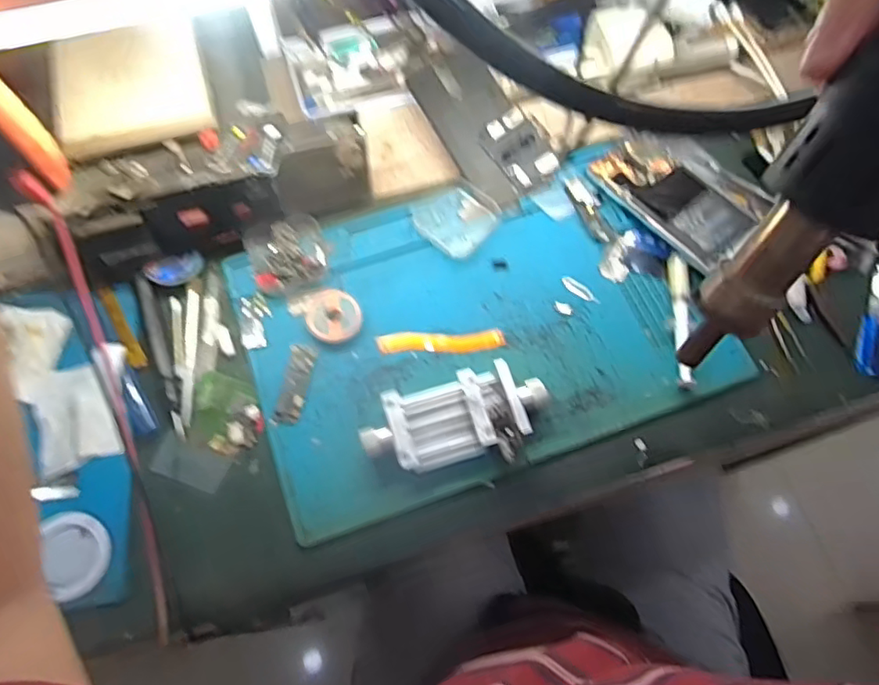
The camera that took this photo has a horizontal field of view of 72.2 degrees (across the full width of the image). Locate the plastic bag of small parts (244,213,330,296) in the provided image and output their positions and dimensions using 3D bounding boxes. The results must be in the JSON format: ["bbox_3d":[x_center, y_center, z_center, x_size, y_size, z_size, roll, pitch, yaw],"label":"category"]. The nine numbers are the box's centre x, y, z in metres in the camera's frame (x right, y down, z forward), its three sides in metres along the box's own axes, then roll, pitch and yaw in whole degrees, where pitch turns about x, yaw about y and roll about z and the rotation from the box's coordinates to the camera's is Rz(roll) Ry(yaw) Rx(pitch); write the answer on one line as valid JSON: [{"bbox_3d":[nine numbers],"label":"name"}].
[{"bbox_3d":[-0.126,-0.074,0.505,0.063,0.016,0.065,-19,69,-8],"label":"plastic bag of small parts"}]

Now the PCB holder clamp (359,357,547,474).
[{"bbox_3d":[0.013,0.061,0.449,0.133,0.035,0.068,-17,68,-7],"label":"PCB holder clamp"}]

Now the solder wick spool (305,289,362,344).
[{"bbox_3d":[-0.086,-0.022,0.491,0.042,0.010,0.046,0,67,-1],"label":"solder wick spool"}]

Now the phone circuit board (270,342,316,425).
[{"bbox_3d":[-0.113,0.033,0.473,0.020,0.004,0.064,11,68,4],"label":"phone circuit board"}]

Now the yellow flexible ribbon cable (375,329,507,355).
[{"bbox_3d":[0.001,0.000,0.493,0.101,0.006,0.019,-1,67,-1],"label":"yellow flexible ribbon cable"}]

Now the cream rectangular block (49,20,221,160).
[{"bbox_3d":[-0.234,-0.195,0.458,0.110,0.015,0.105,-13,68,-6],"label":"cream rectangular block"}]

